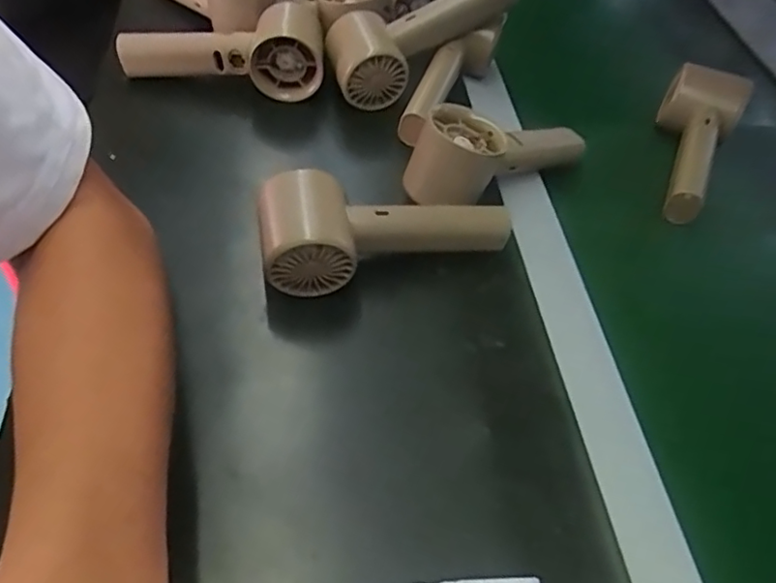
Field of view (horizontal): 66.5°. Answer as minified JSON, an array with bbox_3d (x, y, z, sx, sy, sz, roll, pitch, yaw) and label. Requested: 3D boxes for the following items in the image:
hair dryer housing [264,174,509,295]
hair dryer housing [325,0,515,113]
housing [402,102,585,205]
[{"bbox_3d":[0.000,-0.035,0.374,0.156,0.052,0.057,-3,52,-7],"label":"hair dryer housing"},{"bbox_3d":[0.024,-0.211,0.481,0.153,0.057,0.061,-30,58,-4],"label":"hair dryer housing"},{"bbox_3d":[0.084,-0.095,0.436,0.161,0.066,0.055,-13,52,-32],"label":"housing"}]

